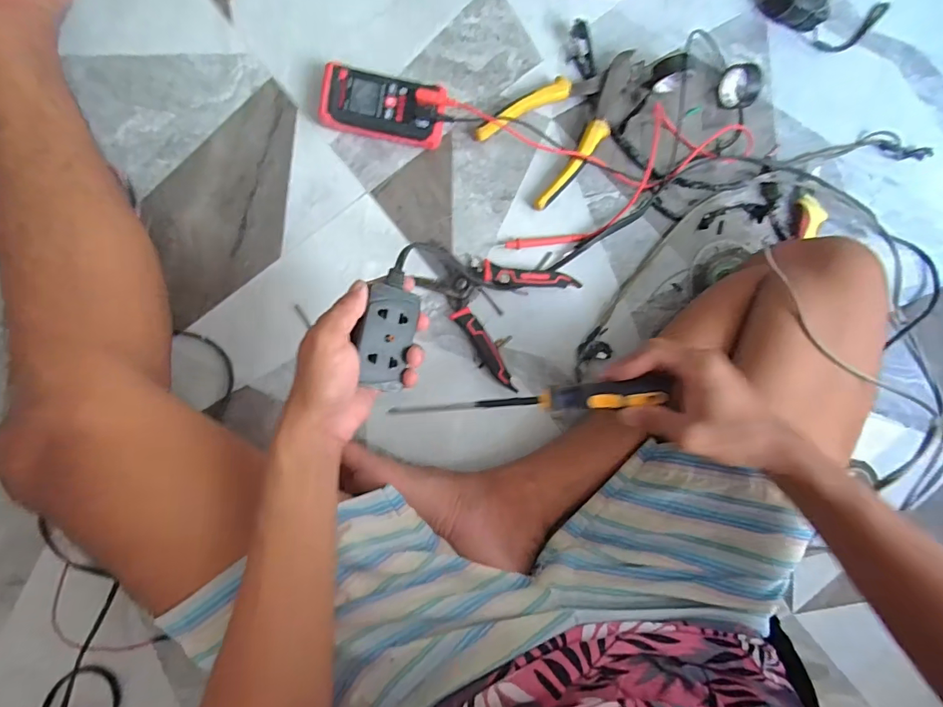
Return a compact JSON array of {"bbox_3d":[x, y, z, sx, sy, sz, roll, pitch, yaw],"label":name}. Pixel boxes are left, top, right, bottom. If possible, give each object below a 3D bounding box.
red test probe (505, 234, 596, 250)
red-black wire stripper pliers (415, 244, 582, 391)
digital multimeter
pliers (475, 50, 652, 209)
[{"bbox_3d":[0.084,-0.121,0.506,0.096,0.007,0.009,-7,90,-7],"label":"red test probe"},{"bbox_3d":[0.011,-0.062,0.488,0.156,0.023,0.127,34,85,-5],"label":"red-black wire stripper pliers"},{"bbox_3d":[-0.088,-0.246,0.477,0.119,0.032,0.060,9,88,-6],"label":"digital multimeter"},{"bbox_3d":[0.110,-0.254,0.505,0.188,0.024,0.102,-41,94,-6],"label":"pliers"}]

